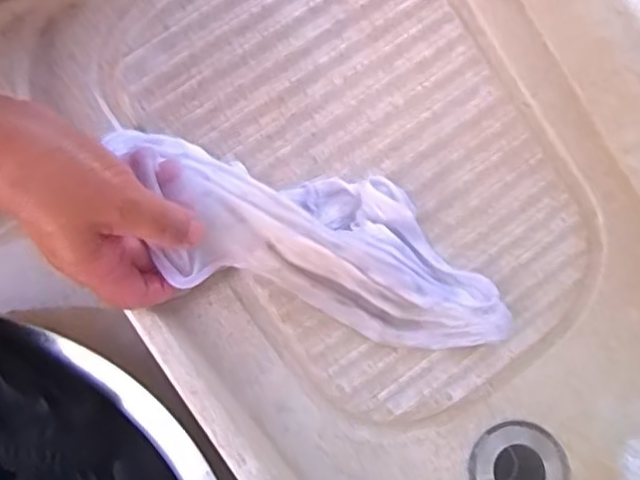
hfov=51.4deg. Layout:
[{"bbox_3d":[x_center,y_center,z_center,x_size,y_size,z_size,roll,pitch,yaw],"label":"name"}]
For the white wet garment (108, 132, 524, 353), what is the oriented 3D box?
[{"bbox_3d":[-0.002,0.004,0.411,0.252,0.042,0.095,23,75,-13],"label":"white wet garment"}]

